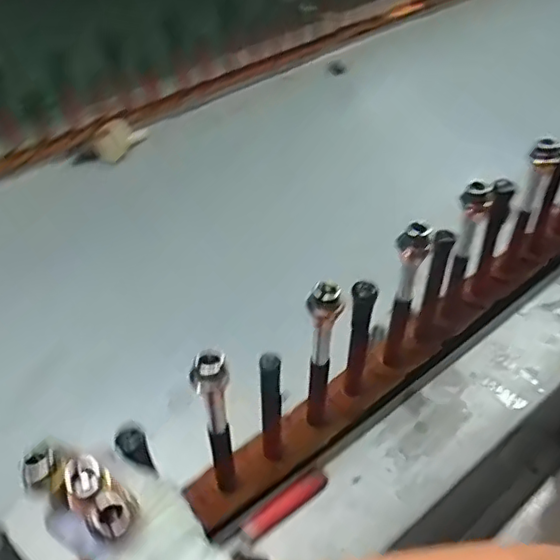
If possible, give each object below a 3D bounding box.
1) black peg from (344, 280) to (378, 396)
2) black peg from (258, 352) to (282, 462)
[{"bbox_3d":[0.071,0.059,0.540,0.021,0.156,0.017,8,50,7],"label":"black peg"},{"bbox_3d":[-0.008,0.112,0.491,0.017,0.148,0.021,-3,49,-3],"label":"black peg"}]

